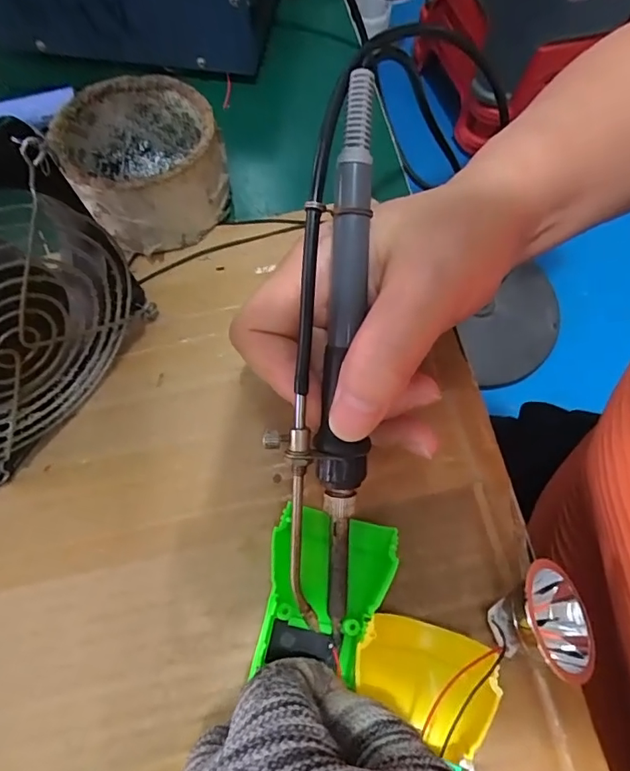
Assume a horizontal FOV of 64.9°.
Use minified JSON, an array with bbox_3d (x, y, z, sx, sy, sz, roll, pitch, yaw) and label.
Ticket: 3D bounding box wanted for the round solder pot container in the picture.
[{"bbox_3d":[-0.092,-0.125,0.272,0.078,0.046,0.090,-30,74,-9],"label":"round solder pot container"}]

